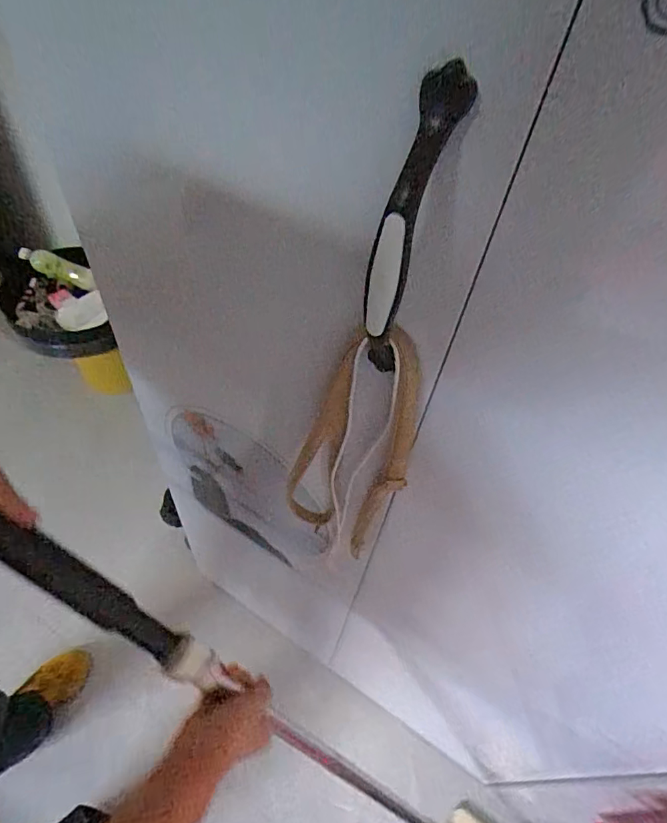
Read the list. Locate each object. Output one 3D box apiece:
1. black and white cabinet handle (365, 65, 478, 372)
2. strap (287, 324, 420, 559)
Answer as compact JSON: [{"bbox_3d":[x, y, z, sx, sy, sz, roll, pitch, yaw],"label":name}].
[{"bbox_3d":[0.036,-0.078,0.269,0.024,0.179,0.042,18,53,7],"label":"black and white cabinet handle"},{"bbox_3d":[0.015,0.052,0.468,0.109,0.341,0.040,36,57,20],"label":"strap"}]

